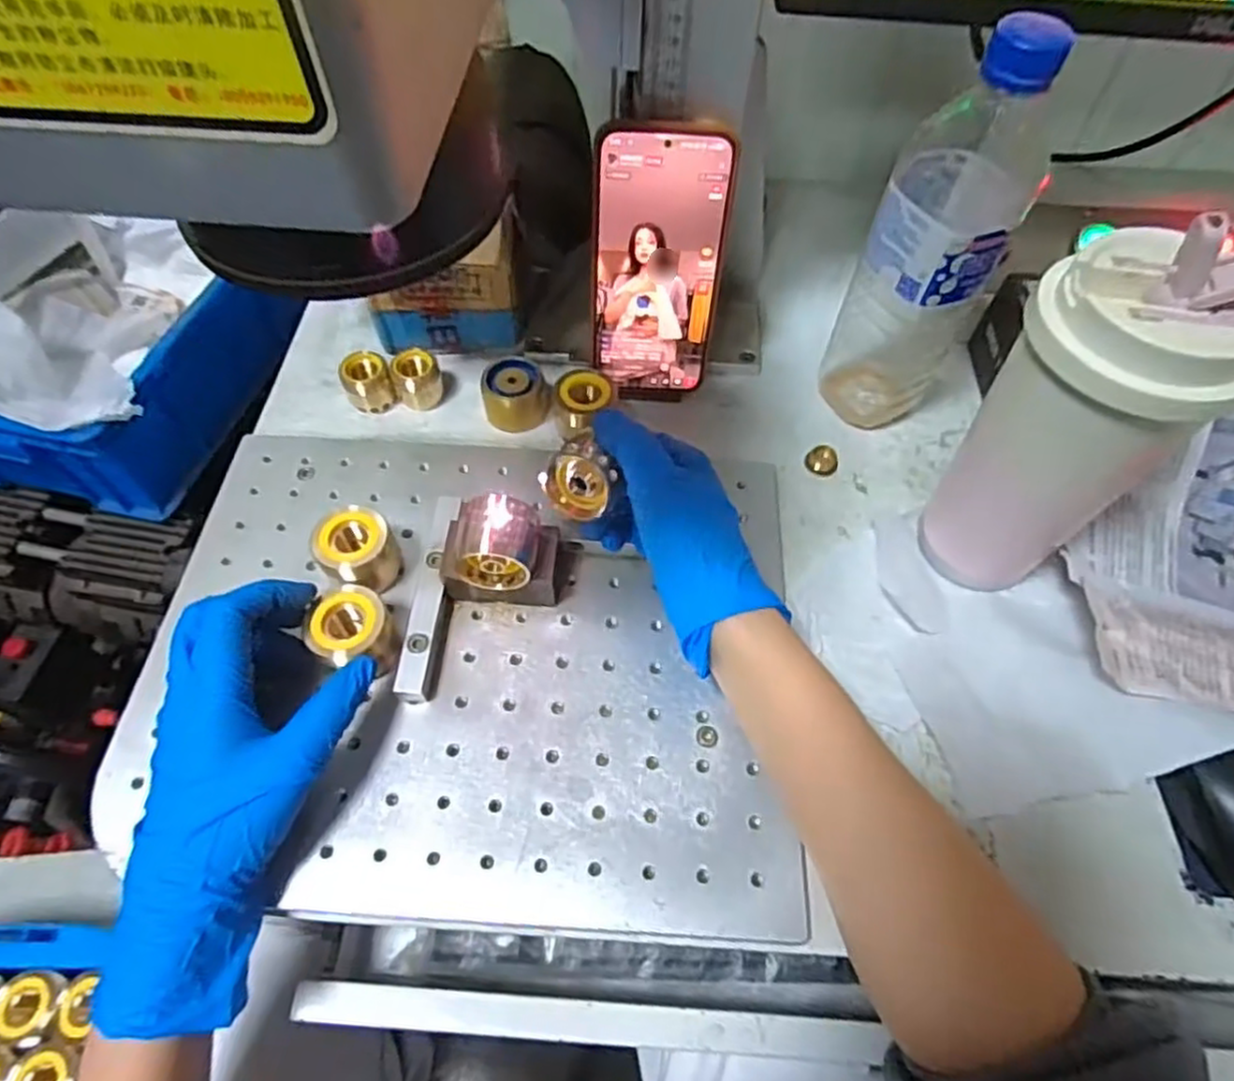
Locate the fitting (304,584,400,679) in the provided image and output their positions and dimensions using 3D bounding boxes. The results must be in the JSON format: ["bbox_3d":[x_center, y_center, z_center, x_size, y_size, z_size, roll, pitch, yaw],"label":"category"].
[{"bbox_3d":[-0.133,0.046,0.359,0.037,0.044,0.034,0,60,0],"label":"fitting"}]

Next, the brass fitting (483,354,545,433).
[{"bbox_3d":[-0.068,-0.095,0.464,0.039,0.029,0.040,-3,60,-2],"label":"brass fitting"}]

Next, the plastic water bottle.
[{"bbox_3d":[0.176,-0.155,0.396,0.074,0.223,0.071,25,63,13],"label":"plastic water bottle"}]

